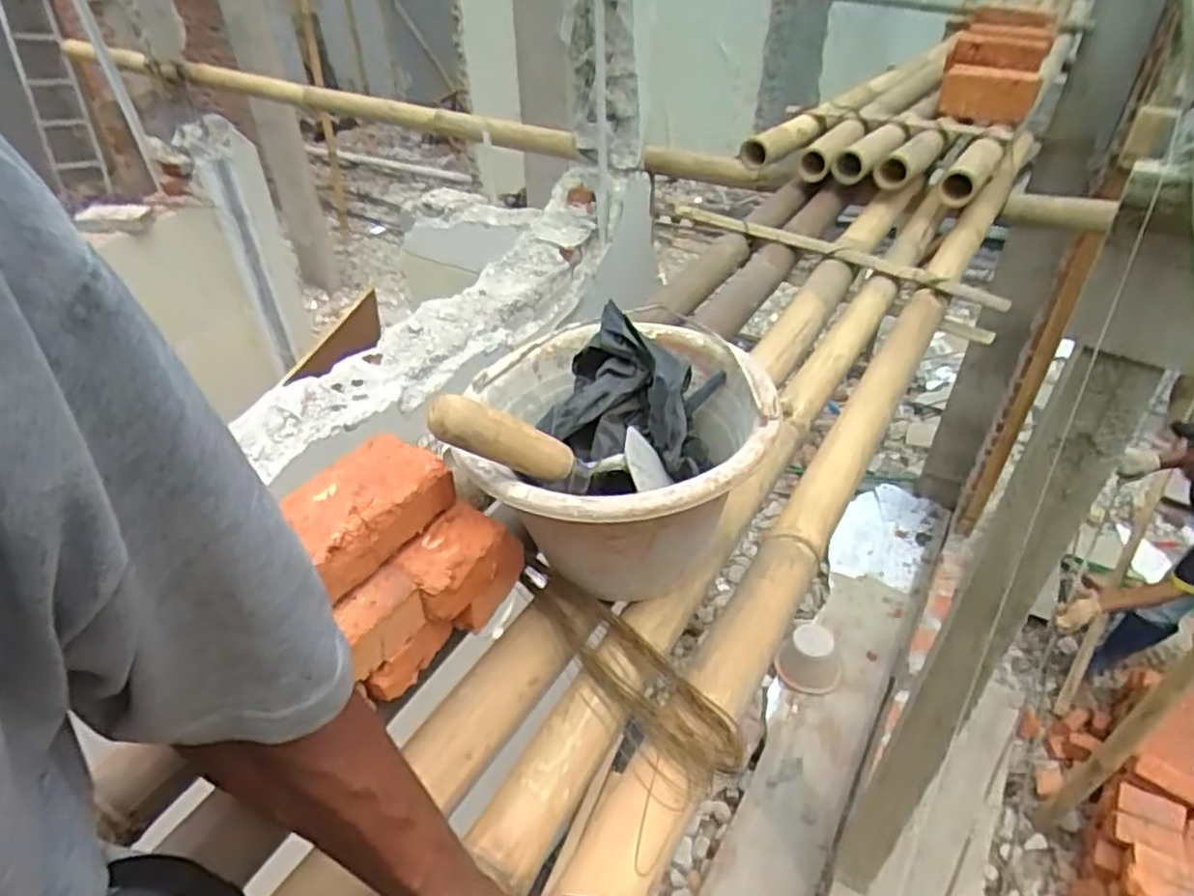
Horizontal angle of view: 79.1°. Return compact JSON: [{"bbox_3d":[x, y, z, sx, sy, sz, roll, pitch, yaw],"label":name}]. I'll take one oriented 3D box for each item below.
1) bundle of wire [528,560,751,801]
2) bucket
[{"bbox_3d":[0.020,0.166,0.570,0.059,0.026,0.224,-25,45,-26],"label":"bundle of wire"},{"bbox_3d":[0.015,0.012,0.607,0.239,0.176,0.238,-1,39,1],"label":"bucket"}]

